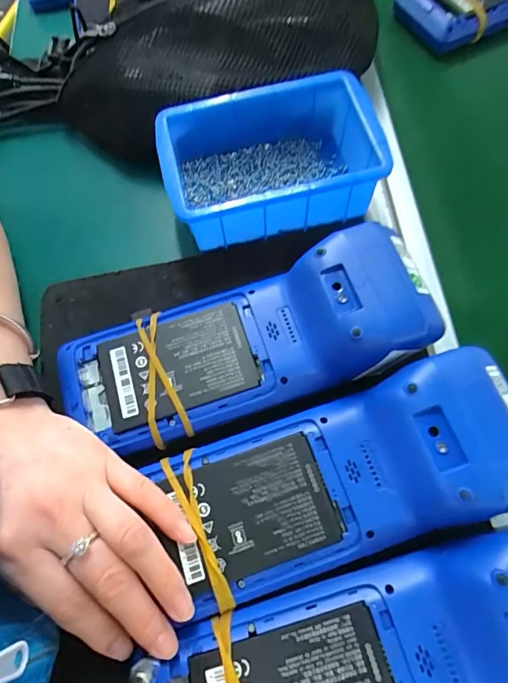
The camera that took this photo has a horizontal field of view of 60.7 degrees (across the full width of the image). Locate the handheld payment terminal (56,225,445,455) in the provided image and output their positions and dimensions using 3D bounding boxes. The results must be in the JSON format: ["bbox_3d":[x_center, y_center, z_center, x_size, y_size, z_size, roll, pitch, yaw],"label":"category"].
[{"bbox_3d":[-0.008,0.000,0.259,0.212,0.054,0.083,-17,69,-4],"label":"handheld payment terminal"}]

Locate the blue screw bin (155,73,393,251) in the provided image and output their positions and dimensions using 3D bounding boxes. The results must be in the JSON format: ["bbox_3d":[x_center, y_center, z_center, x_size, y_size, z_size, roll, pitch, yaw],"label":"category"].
[{"bbox_3d":[0.011,-0.126,0.313,0.146,0.052,0.097,-12,69,-2],"label":"blue screw bin"}]

